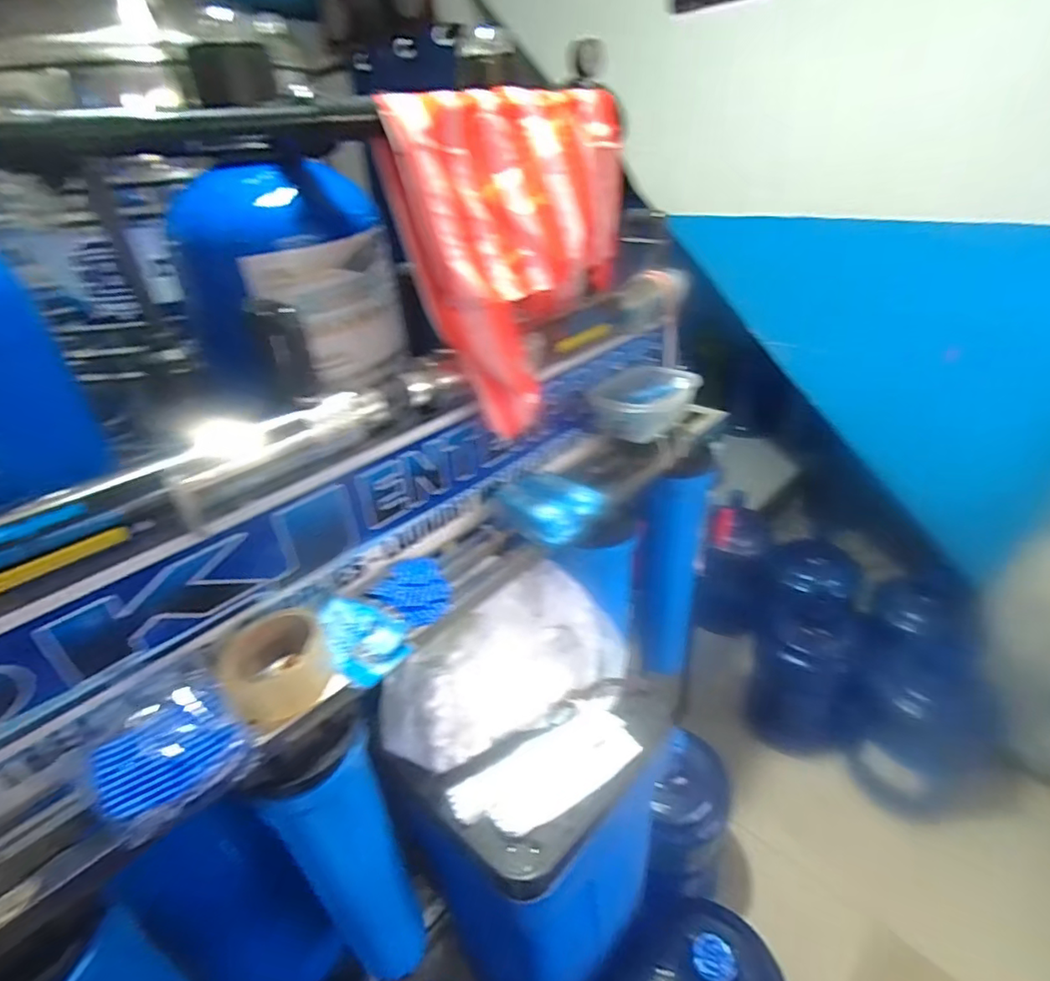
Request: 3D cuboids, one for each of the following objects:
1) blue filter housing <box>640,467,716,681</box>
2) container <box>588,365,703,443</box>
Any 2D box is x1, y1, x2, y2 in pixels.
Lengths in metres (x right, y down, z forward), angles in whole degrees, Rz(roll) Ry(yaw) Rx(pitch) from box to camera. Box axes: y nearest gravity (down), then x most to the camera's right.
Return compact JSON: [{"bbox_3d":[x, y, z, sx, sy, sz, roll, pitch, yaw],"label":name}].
[{"bbox_3d":[0.294,0.174,1.136,0.107,0.473,0.127,8,34,20],"label":"blue filter housing"},{"bbox_3d":[0.191,-0.140,0.904,0.140,0.082,0.110,-26,38,-31],"label":"container"}]

